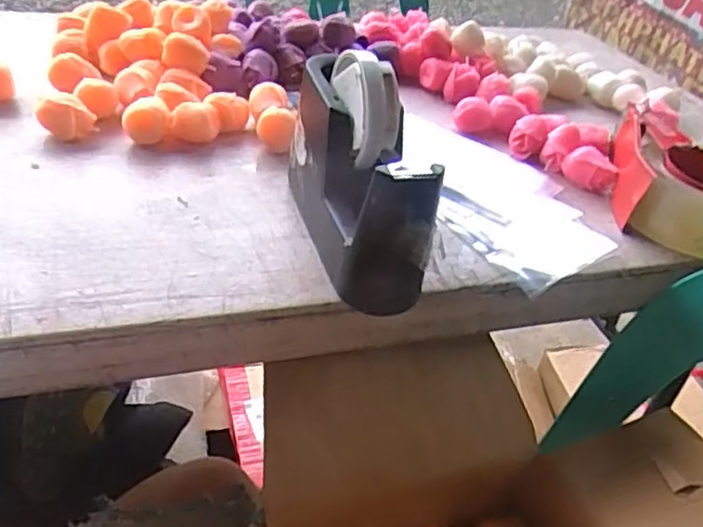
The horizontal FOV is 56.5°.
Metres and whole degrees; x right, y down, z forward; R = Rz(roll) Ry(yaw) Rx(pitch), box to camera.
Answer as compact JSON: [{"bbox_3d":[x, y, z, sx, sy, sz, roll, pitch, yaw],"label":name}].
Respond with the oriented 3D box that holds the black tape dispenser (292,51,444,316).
[{"bbox_3d":[0.004,-0.067,0.461,0.060,0.127,0.185,-4,41,-18],"label":"black tape dispenser"}]

